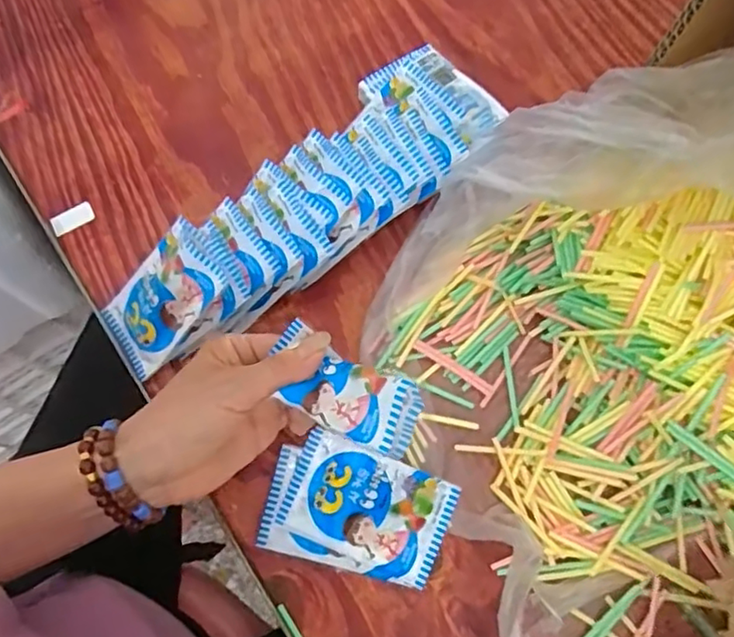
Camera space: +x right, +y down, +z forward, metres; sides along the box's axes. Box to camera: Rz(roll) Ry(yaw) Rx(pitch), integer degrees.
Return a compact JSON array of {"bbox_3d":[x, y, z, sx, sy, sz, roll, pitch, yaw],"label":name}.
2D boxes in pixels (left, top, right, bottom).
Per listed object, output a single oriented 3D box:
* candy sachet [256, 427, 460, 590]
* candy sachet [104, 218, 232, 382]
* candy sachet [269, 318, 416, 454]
[{"bbox_3d":[-0.006,0.124,0.395,0.116,0.014,0.078,15,72,6],"label":"candy sachet"},{"bbox_3d":[-0.145,-0.012,0.425,0.102,0.015,0.060,-44,72,21],"label":"candy sachet"},{"bbox_3d":[-0.017,0.035,0.325,0.092,0.009,0.040,27,88,37],"label":"candy sachet"}]

